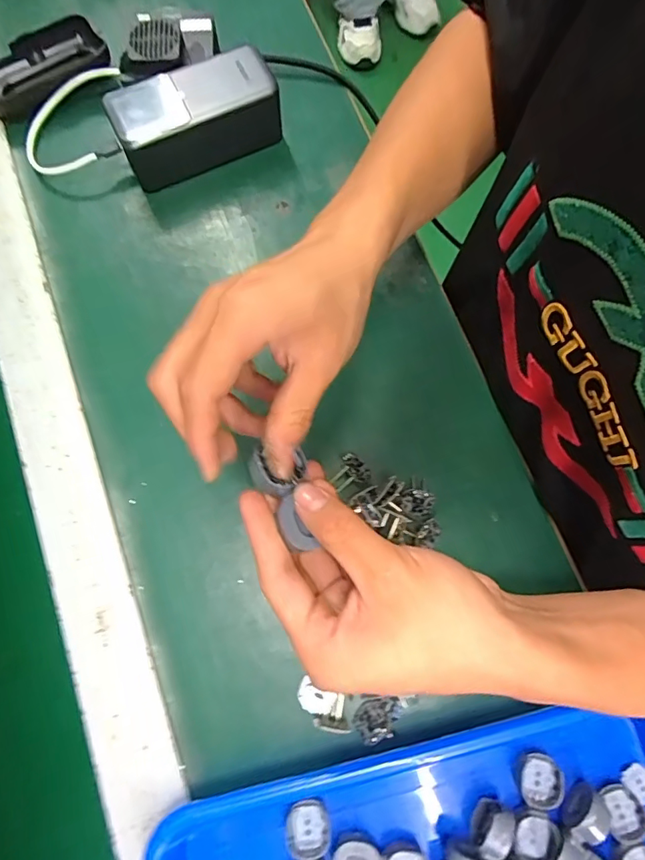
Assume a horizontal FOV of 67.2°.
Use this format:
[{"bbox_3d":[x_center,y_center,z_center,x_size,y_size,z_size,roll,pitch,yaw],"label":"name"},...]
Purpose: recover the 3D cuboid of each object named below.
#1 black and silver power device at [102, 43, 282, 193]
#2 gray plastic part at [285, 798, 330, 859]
[{"bbox_3d":[-0.102,-0.253,0.397,0.128,0.058,0.052,-25,78,-8],"label":"black and silver power device"},{"bbox_3d":[-0.010,0.243,0.295,0.026,0.009,0.027,-15,77,-5],"label":"gray plastic part"}]

